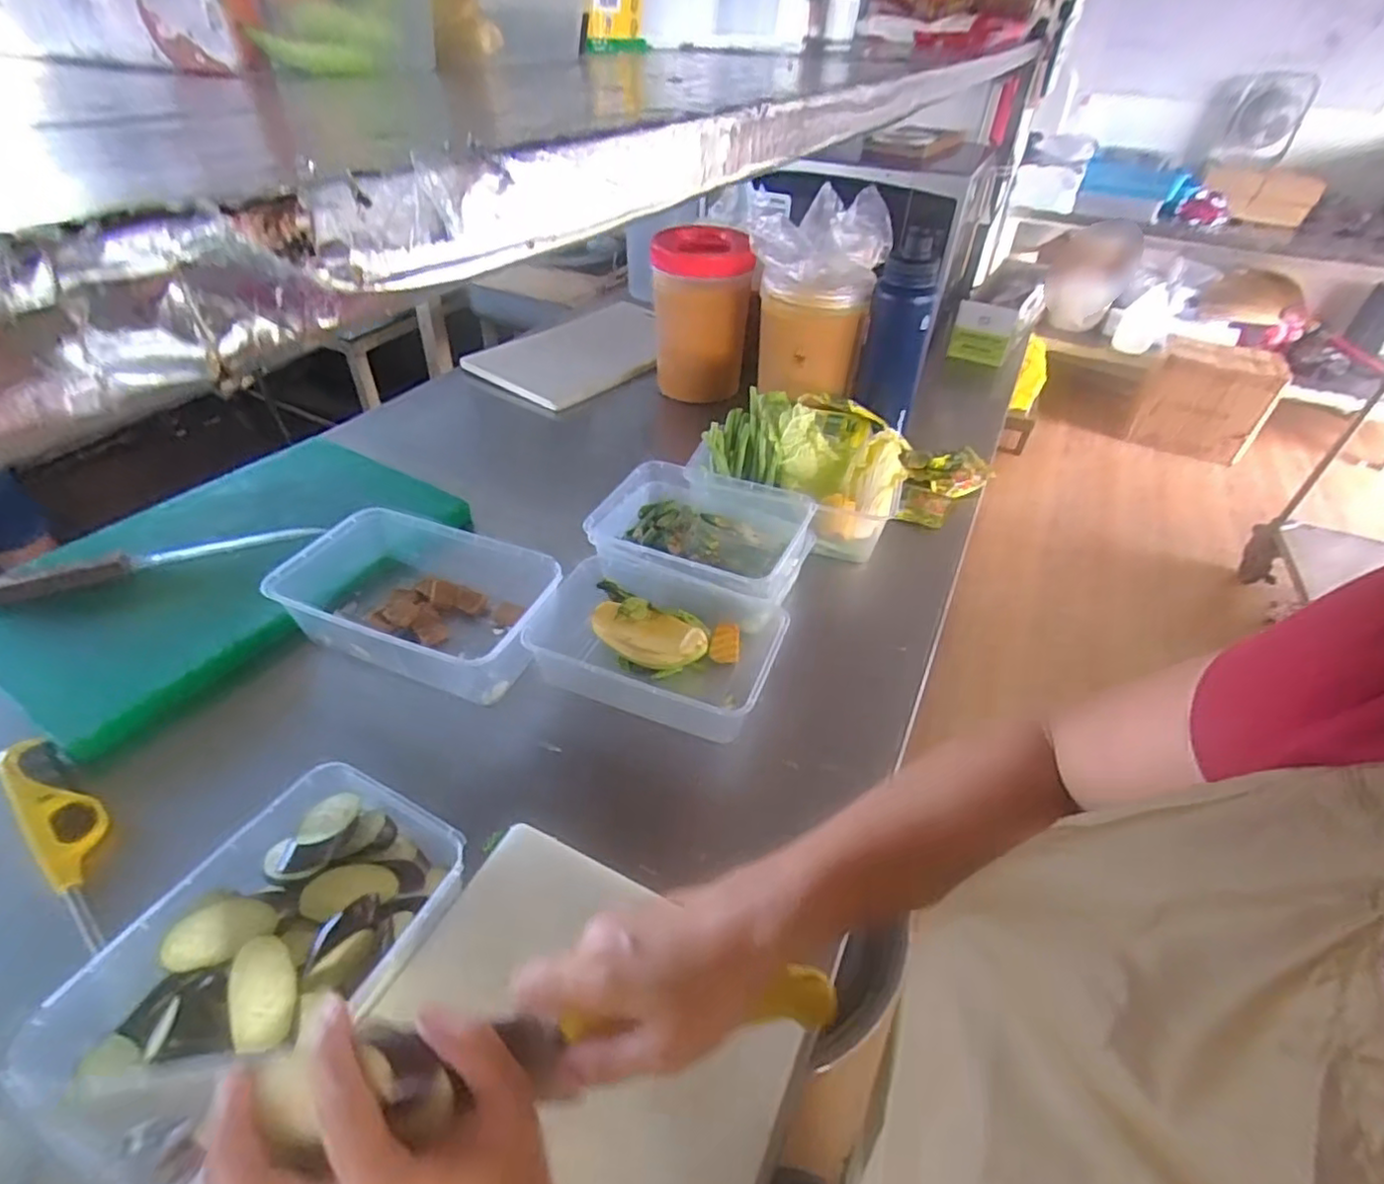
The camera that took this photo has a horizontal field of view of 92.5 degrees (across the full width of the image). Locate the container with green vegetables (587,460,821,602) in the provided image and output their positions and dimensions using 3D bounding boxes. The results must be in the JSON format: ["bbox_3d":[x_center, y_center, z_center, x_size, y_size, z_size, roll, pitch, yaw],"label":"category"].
[{"bbox_3d":[0.005,-0.063,0.735,0.227,0.064,0.170,22,45,20],"label":"container with green vegetables"}]

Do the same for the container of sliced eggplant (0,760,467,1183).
[{"bbox_3d":[-0.262,0.225,0.417,0.159,0.050,0.225,20,45,18],"label":"container of sliced eggplant"}]

